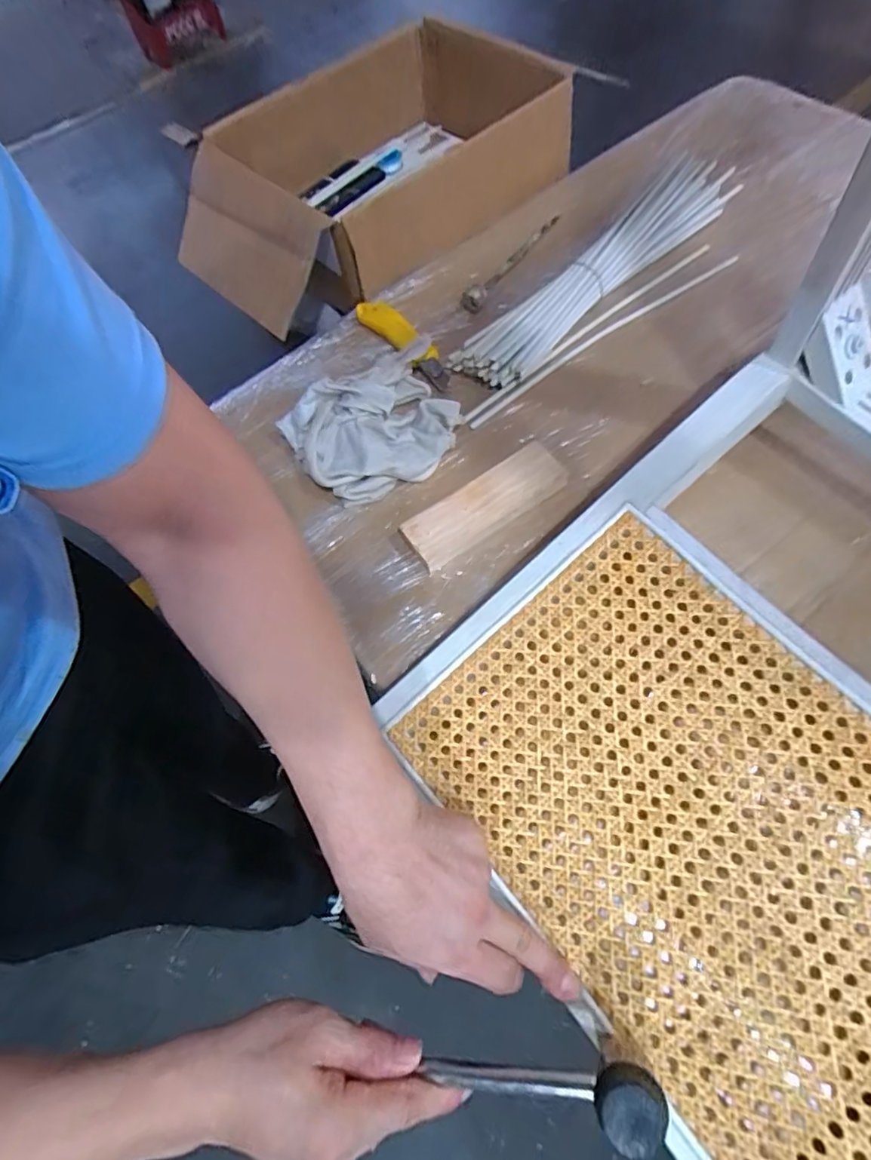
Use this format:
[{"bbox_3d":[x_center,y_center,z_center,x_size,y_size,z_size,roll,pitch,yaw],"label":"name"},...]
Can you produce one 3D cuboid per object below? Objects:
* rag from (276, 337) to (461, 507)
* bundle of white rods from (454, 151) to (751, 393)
[{"bbox_3d":[-0.060,-0.165,0.590,0.175,0.057,0.152,-33,63,-10],"label":"rag"},{"bbox_3d":[0.196,-0.372,0.650,0.438,0.058,0.097,-41,63,-7],"label":"bundle of white rods"}]

